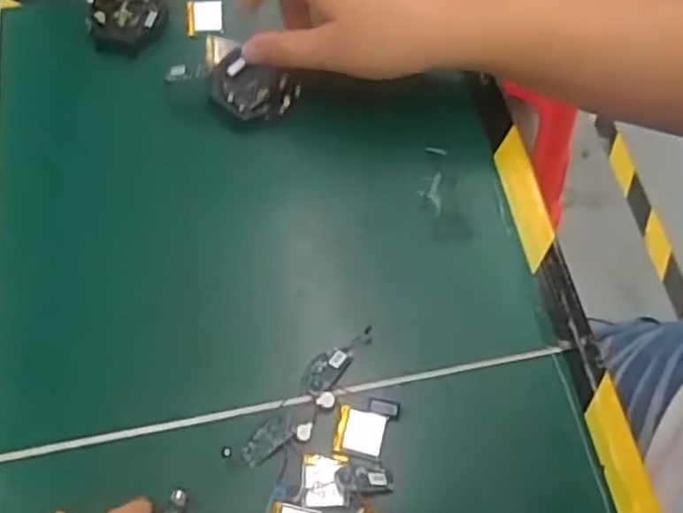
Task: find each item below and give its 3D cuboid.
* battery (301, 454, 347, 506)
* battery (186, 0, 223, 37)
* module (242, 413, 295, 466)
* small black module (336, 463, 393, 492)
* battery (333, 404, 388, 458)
[{"bbox_3d":[-0.008,0.100,0.318,0.019,0.005,0.022,1,64,3],"label":"battery"},{"bbox_3d":[-0.087,-0.150,0.447,0.023,0.006,0.021,1,104,3],"label":"battery"},{"bbox_3d":[-0.034,0.085,0.330,0.028,0.004,0.012,-42,69,-5],"label":"module"},{"bbox_3d":[0.011,0.100,0.320,0.028,0.007,0.013,6,61,-20],"label":"small black module"},{"bbox_3d":[0.009,0.081,0.328,0.021,0.004,0.021,10,64,7],"label":"battery"}]

